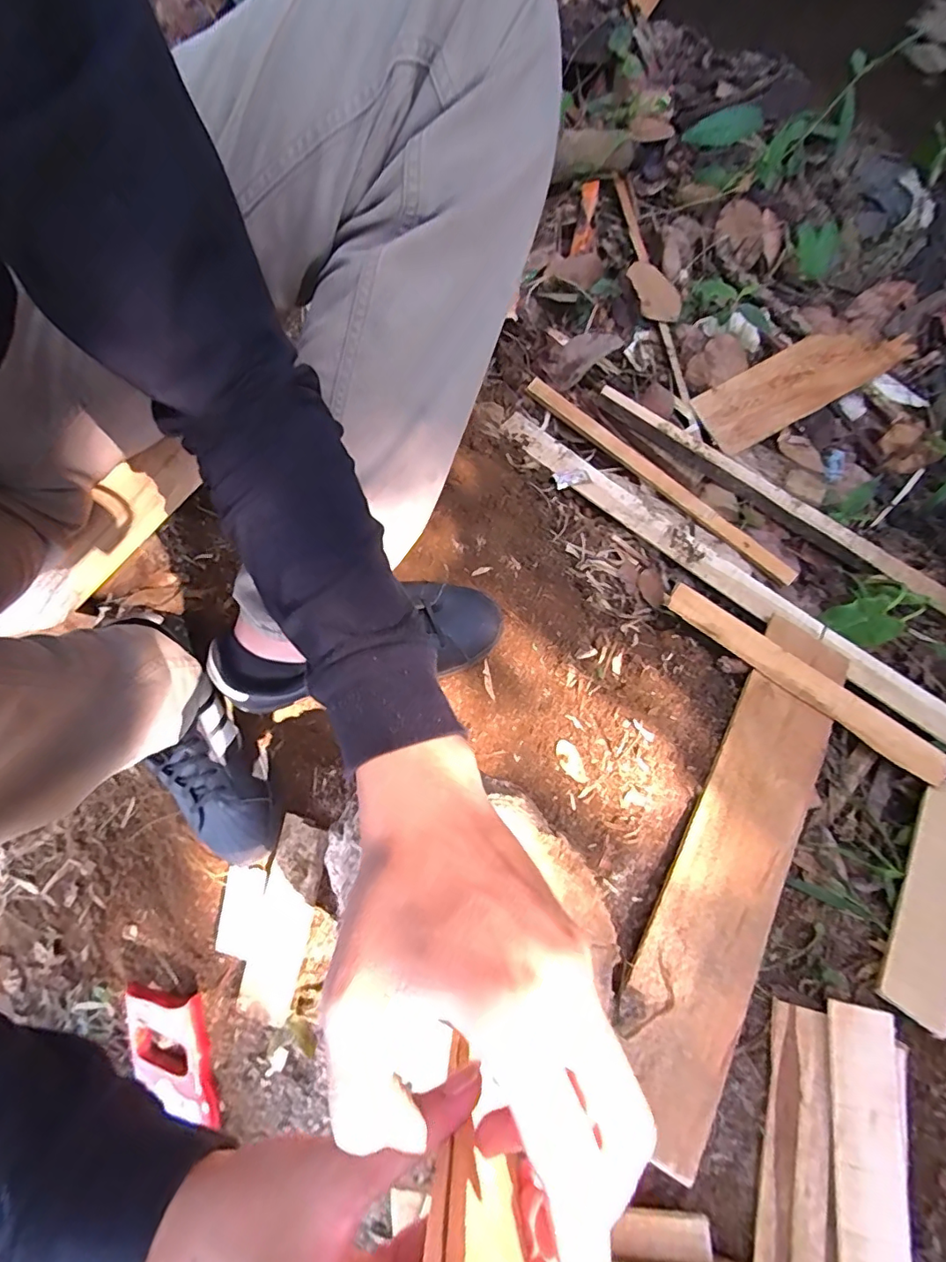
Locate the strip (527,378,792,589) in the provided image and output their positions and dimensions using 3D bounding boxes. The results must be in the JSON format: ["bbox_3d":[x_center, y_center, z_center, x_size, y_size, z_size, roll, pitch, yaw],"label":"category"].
[{"bbox_3d":[0.256,-0.211,0.747,0.446,0.007,0.025,39,103,6],"label":"strip"}]

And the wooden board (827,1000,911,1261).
[{"bbox_3d":[0.306,0.454,0.410,0.049,0.010,0.286,4,73,15],"label":"wooden board"}]

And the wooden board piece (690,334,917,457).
[{"bbox_3d":[0.491,-0.377,0.799,0.330,0.017,0.100,-29,90,-3],"label":"wooden board piece"}]

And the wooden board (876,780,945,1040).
[{"bbox_3d":[0.468,0.262,0.539,0.065,0.011,0.268,39,58,14],"label":"wooden board"}]

